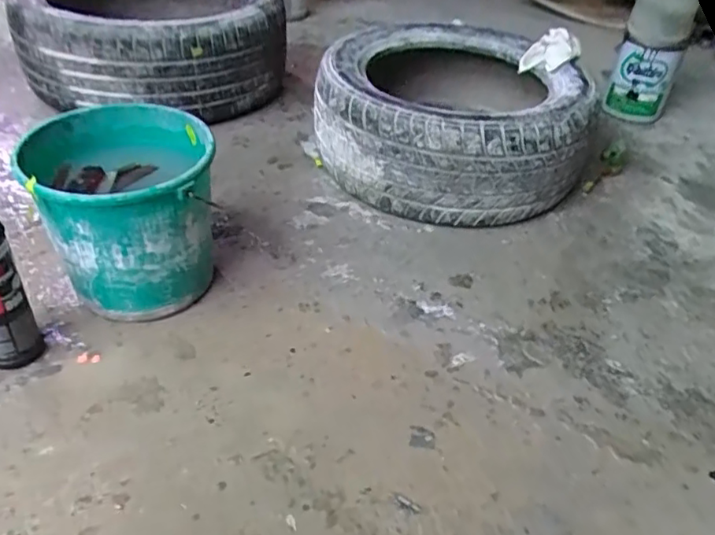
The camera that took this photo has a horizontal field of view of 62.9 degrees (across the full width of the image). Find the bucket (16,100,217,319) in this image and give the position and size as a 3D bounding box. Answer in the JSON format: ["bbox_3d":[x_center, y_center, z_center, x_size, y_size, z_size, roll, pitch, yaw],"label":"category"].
[{"bbox_3d":[-0.363,-0.077,0.950,0.263,0.266,0.283,-12,42,-19],"label":"bucket"}]

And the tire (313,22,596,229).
[{"bbox_3d":[0.224,-0.345,1.345,0.574,0.234,0.596,12,40,10],"label":"tire"}]

